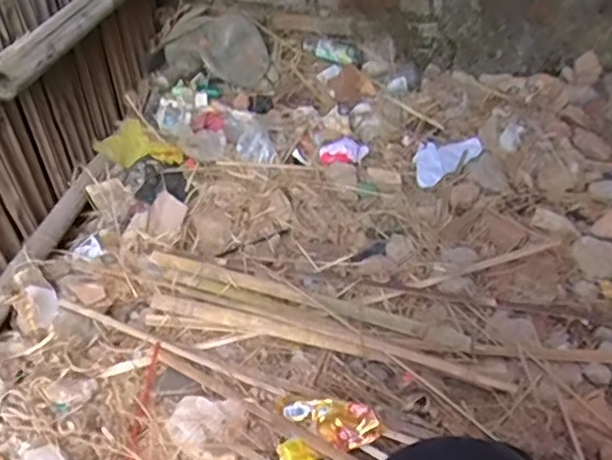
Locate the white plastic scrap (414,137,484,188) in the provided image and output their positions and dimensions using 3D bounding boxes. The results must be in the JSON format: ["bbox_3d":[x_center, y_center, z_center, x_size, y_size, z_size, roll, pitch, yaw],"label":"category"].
[{"bbox_3d":[0.284,-0.162,1.349,0.197,0.019,0.112,-32,53,-31],"label":"white plastic scrap"}]

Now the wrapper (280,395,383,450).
[{"bbox_3d":[0.033,0.266,0.889,0.146,0.039,0.055,9,42,25],"label":"wrapper"}]

